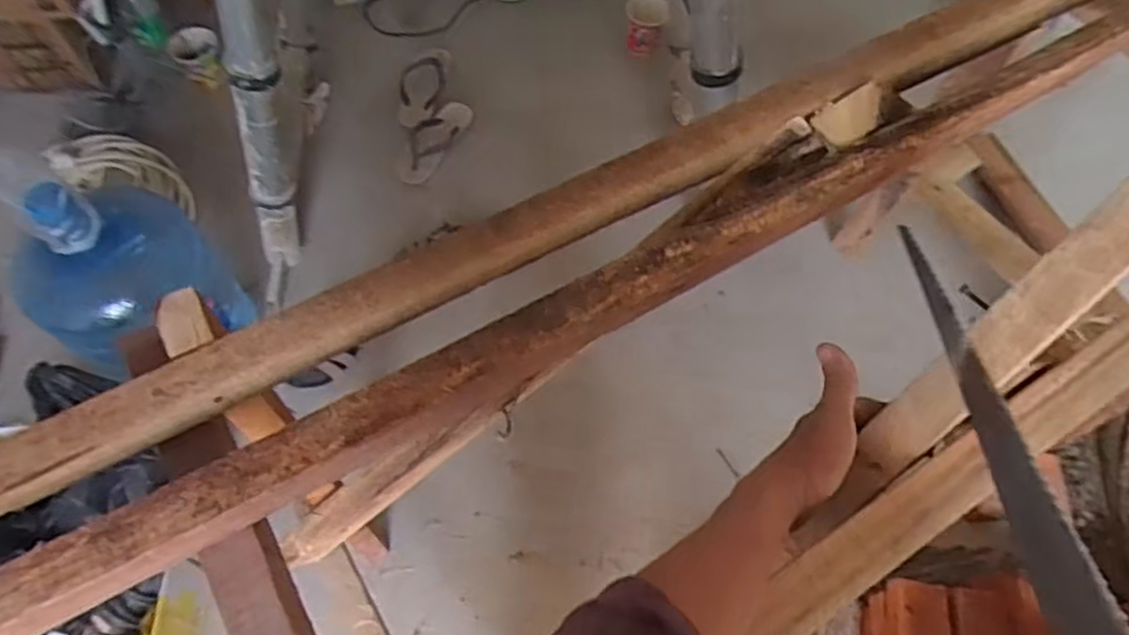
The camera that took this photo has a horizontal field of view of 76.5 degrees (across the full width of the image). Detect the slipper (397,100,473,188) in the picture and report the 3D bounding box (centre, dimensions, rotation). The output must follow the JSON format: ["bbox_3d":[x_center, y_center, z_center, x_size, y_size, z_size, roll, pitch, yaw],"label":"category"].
[{"bbox_3d":[-0.305,-0.414,1.636,0.104,0.045,0.238,23,64,10],"label":"slipper"}]

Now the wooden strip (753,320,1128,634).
[{"bbox_3d":[0.475,-0.014,0.525,0.875,0.028,0.041,-29,67,-14],"label":"wooden strip"}]

